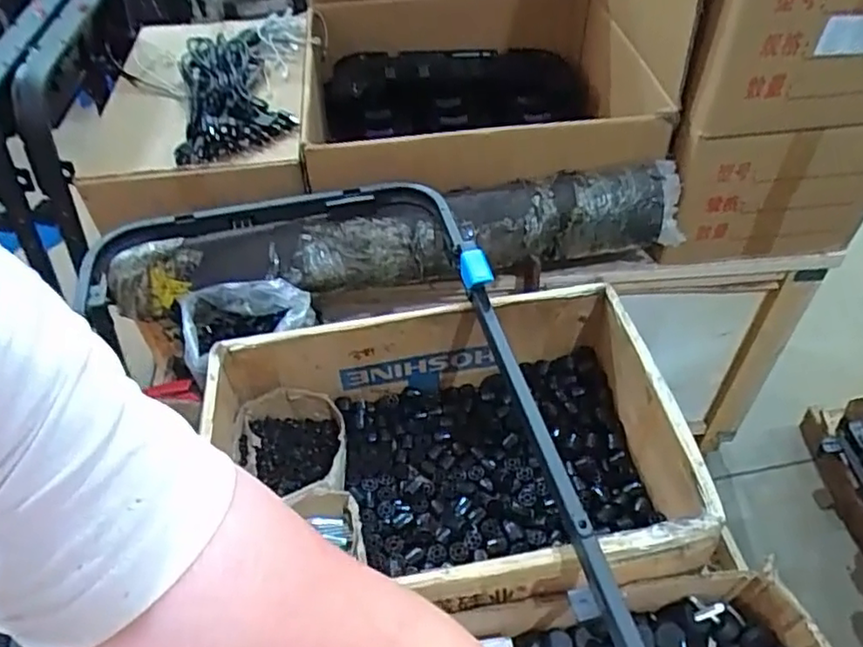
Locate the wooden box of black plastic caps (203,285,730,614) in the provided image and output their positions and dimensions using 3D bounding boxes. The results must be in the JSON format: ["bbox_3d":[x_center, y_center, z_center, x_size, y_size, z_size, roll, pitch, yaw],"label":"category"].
[{"bbox_3d":[0.024,0.166,0.758,0.483,0.171,0.348,-9,47,-4],"label":"wooden box of black plastic caps"}]

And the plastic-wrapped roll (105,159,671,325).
[{"bbox_3d":[-0.037,-0.114,0.972,0.838,0.143,0.154,-12,47,-8],"label":"plastic-wrapped roll"}]

